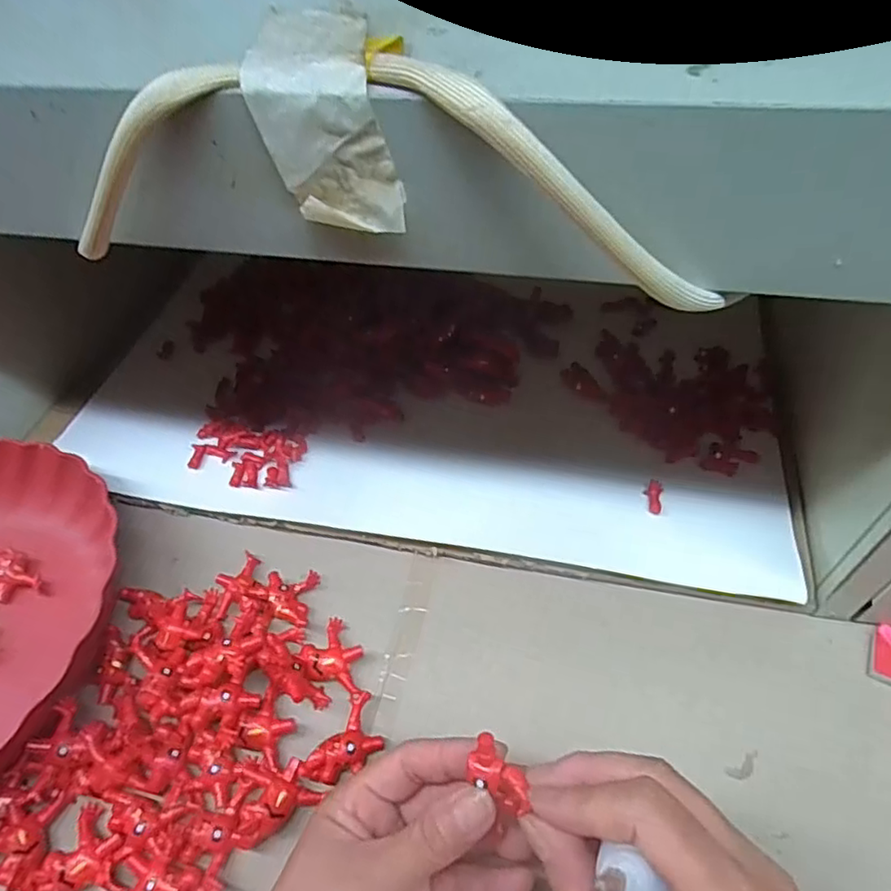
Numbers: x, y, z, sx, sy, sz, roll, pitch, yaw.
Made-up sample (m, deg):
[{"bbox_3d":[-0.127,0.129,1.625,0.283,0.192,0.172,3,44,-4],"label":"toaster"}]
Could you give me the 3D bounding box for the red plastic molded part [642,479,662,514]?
[{"bbox_3d":[0.134,0.034,0.391,0.011,0.005,0.025,3,50,7],"label":"red plastic molded part"}]

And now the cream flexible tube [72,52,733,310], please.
[{"bbox_3d":[-0.028,-0.086,0.202,0.240,0.072,0.021,7,51,11],"label":"cream flexible tube"}]

